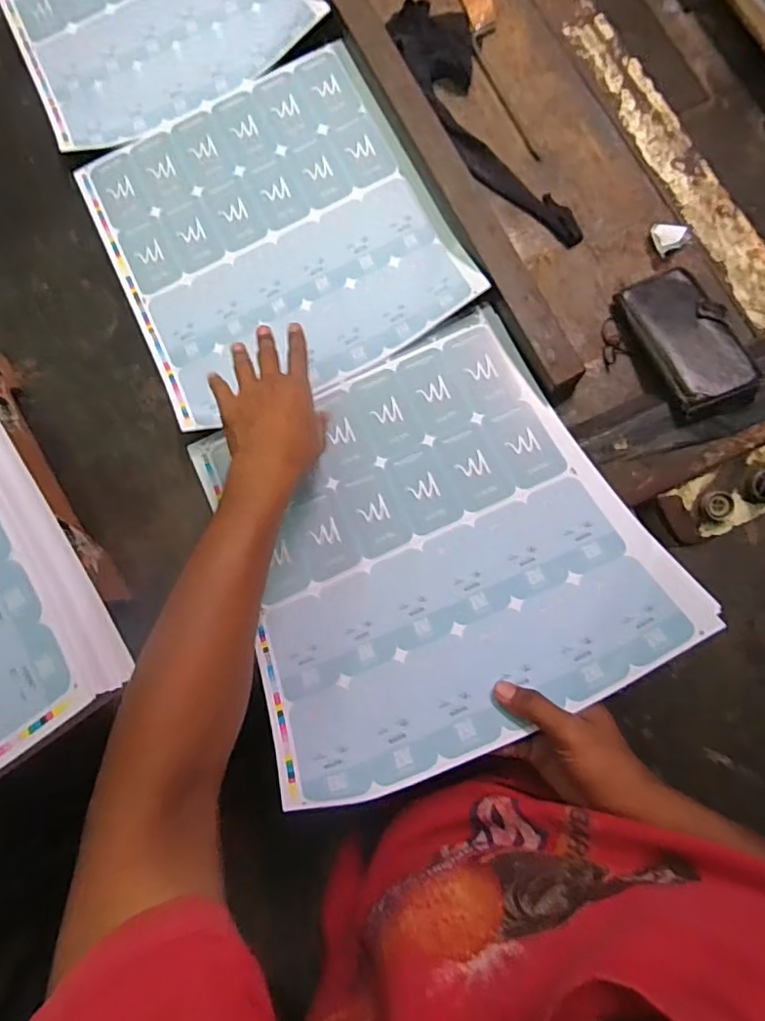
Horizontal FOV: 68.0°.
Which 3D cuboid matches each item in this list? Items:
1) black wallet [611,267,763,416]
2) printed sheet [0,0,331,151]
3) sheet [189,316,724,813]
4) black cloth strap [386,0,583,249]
[{"bbox_3d":[0.306,-0.172,0.571,0.090,0.040,0.160,-20,80,1],"label":"black wallet"},{"bbox_3d":[-0.298,-0.658,0.714,0.350,0.018,0.376,-26,80,0],"label":"printed sheet"},{"bbox_3d":[0.032,0.020,0.535,0.364,0.042,0.387,-24,60,2],"label":"sheet"},{"bbox_3d":[0.112,-0.442,0.641,0.092,0.026,0.359,-27,80,0],"label":"black cloth strap"}]

